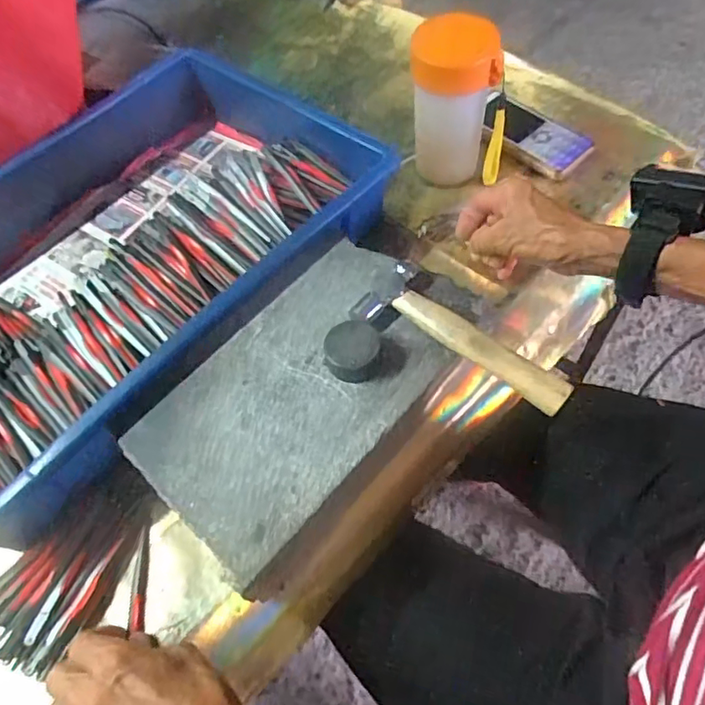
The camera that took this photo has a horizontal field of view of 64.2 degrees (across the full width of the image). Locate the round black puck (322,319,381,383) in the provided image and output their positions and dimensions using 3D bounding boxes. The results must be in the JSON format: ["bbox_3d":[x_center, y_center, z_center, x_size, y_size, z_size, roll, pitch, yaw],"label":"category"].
[{"bbox_3d":[0.001,-0.003,0.378,0.037,0.025,0.038,-2,60,3],"label":"round black puck"}]

